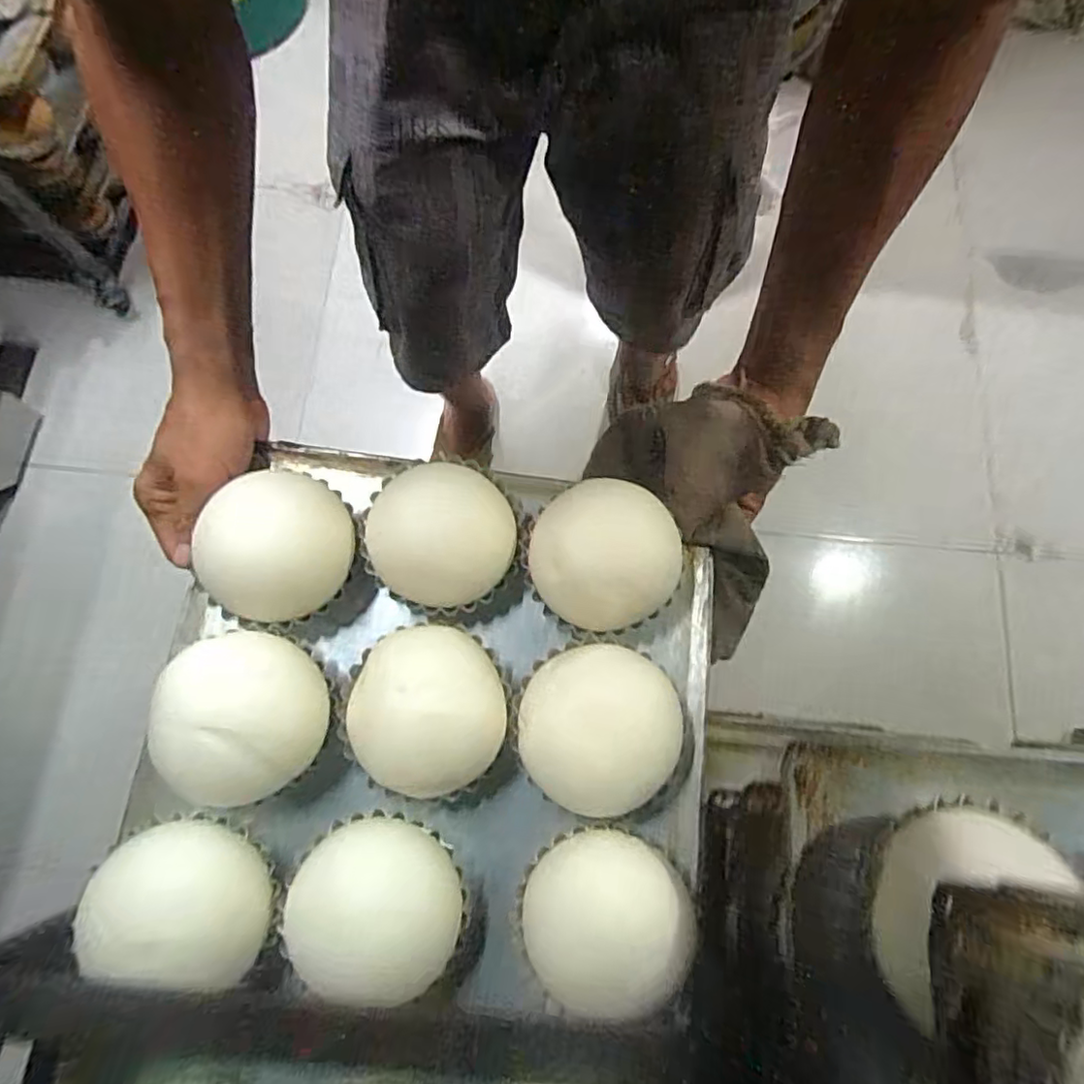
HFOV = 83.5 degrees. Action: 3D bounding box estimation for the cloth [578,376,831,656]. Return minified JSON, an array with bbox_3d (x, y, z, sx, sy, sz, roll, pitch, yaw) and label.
[{"bbox_3d":[0.093,-0.020,0.402,0.136,0.083,0.139,20,77,5],"label":"cloth"}]

